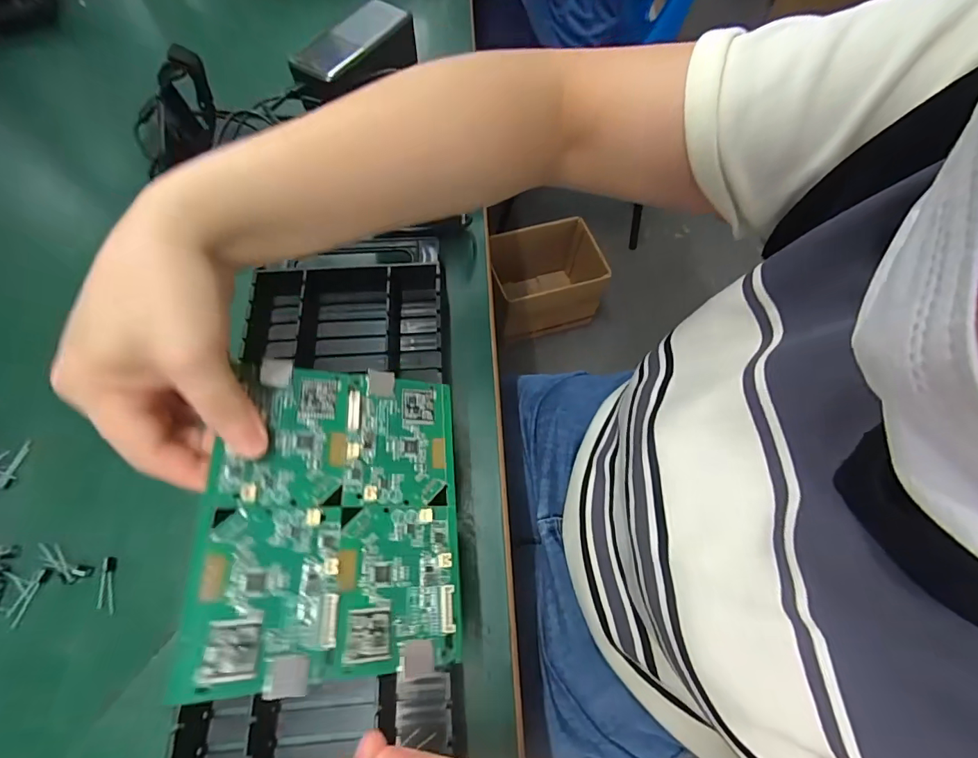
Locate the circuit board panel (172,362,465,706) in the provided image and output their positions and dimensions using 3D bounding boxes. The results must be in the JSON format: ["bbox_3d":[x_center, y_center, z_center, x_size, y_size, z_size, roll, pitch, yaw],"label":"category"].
[{"bbox_3d":[-0.071,0.062,0.222,0.115,0.007,0.143,7,62,-23],"label":"circuit board panel"}]

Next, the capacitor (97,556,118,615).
[{"bbox_3d":[-0.230,0.124,0.273,0.009,0.004,0.033,-14,65,-9],"label":"capacitor"}]

